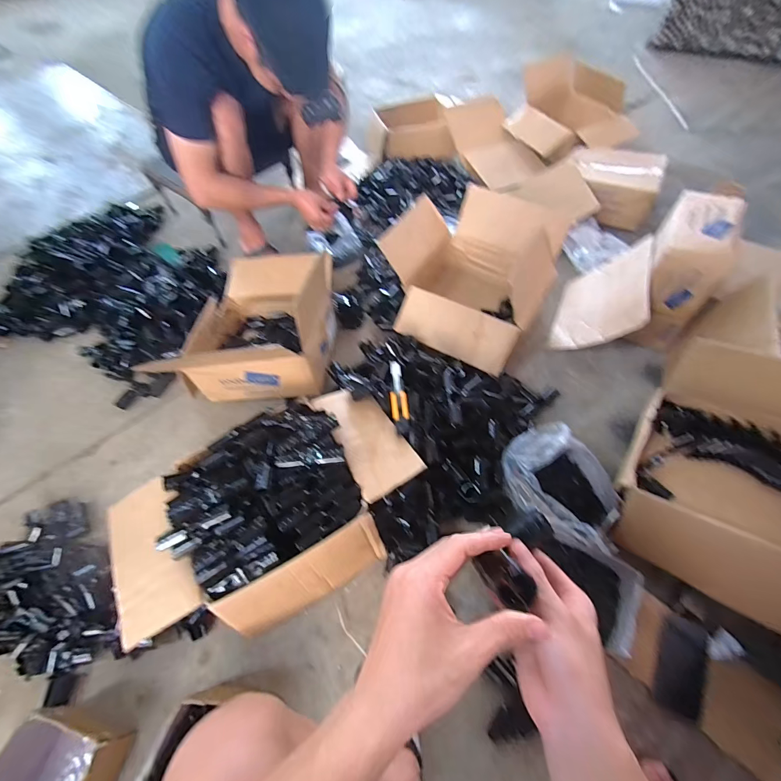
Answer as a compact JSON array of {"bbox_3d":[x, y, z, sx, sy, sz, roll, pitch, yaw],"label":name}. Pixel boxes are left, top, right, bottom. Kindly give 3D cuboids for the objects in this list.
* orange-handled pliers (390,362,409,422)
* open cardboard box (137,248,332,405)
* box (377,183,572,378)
[{"bbox_3d":[0.016,-0.002,0.803,0.037,0.013,0.160,-6,57,-1],"label":"orange-handled pliers"},{"bbox_3d":[-0.348,-0.213,0.935,0.361,0.235,0.447,-2,57,2],"label":"open cardboard box"},{"bbox_3d":[0.229,-0.316,1.022,0.419,0.282,0.482,29,63,20],"label":"box"}]

